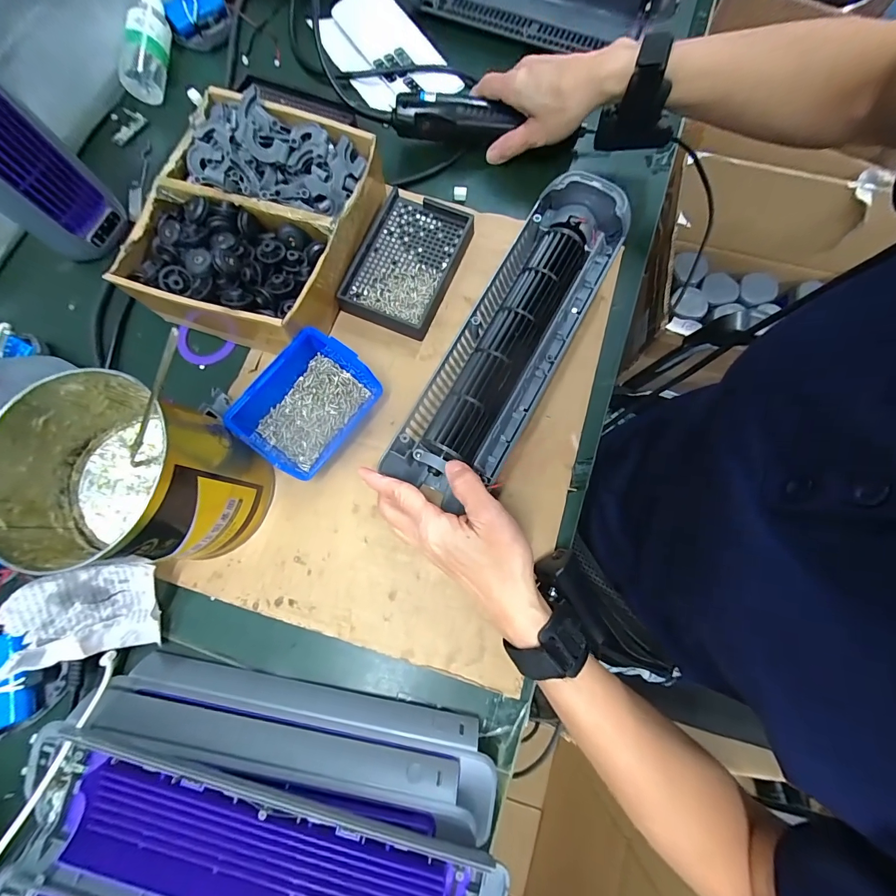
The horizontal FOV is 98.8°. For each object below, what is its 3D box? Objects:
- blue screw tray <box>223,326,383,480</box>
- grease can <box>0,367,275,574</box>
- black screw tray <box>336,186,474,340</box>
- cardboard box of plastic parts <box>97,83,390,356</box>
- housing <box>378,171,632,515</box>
[{"bbox_3d":[-0.121,-0.037,0.336,0.085,0.046,0.113,35,79,8],"label":"blue screw tray"},{"bbox_3d":[-0.221,0.025,0.286,0.124,0.118,0.118,0,77,0],"label":"grease can"},{"bbox_3d":[-0.042,-0.186,0.385,0.098,0.024,0.146,23,78,6],"label":"black screw tray"},{"bbox_3d":[-0.172,-0.202,0.360,0.182,0.082,0.212,14,77,4],"label":"cardboard box of plastic parts"},{"bbox_3d":[0.057,-0.093,0.335,0.086,0.067,0.298,29,80,7],"label":"housing"}]

